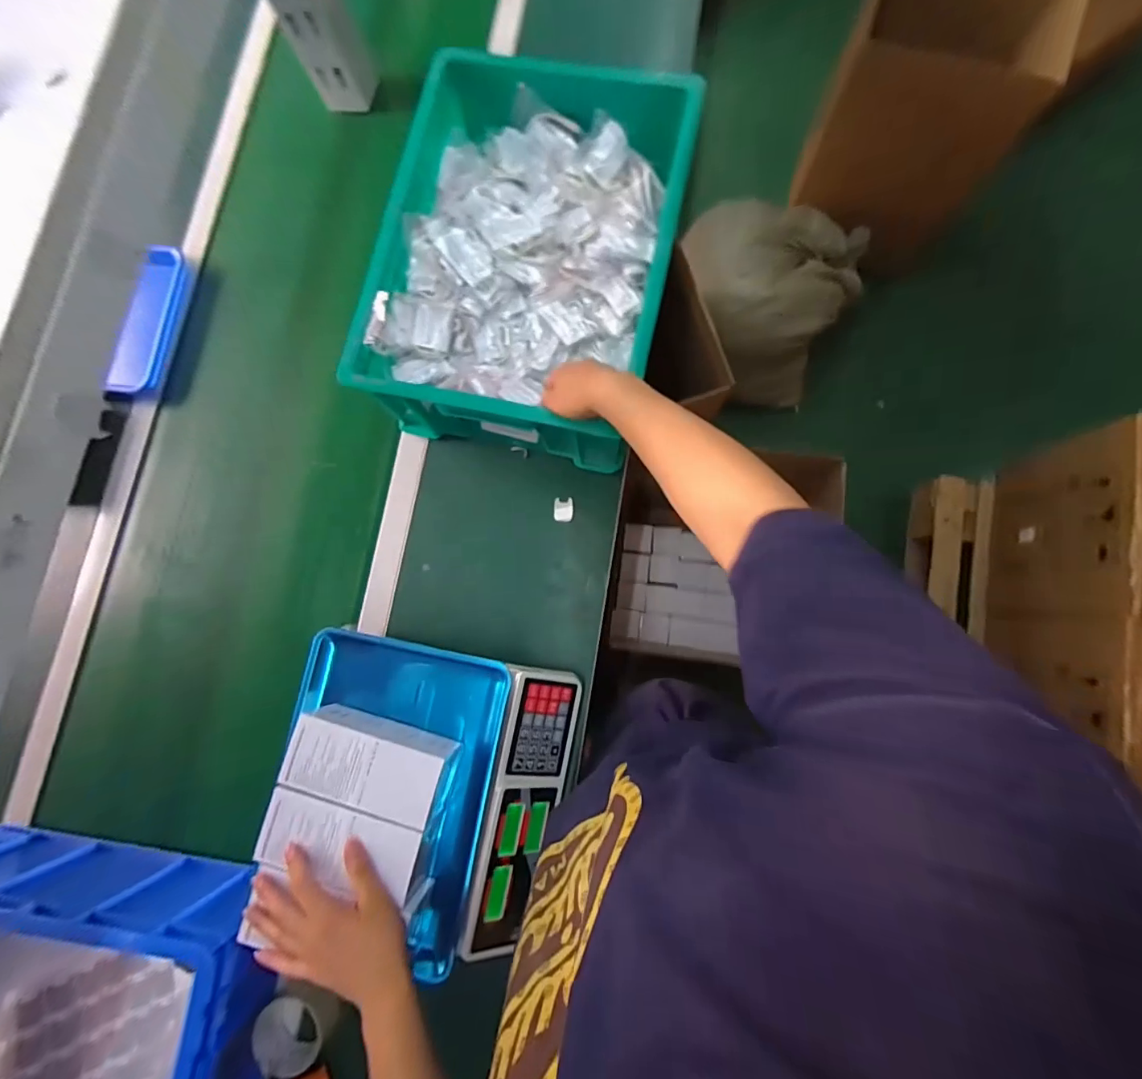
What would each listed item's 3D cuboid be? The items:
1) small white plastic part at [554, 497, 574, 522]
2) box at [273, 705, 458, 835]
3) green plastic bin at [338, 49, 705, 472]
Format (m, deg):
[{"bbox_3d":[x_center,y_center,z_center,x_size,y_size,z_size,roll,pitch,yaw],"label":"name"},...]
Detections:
[{"bbox_3d":[-0.010,-0.043,0.715,0.029,0.004,0.036,-4,81,4],"label":"small white plastic part"},{"bbox_3d":[-0.212,0.240,0.533,0.160,0.072,0.075,12,83,6],"label":"box"},{"bbox_3d":[-0.047,-0.373,0.676,0.348,0.167,0.478,12,83,6],"label":"green plastic bin"}]

